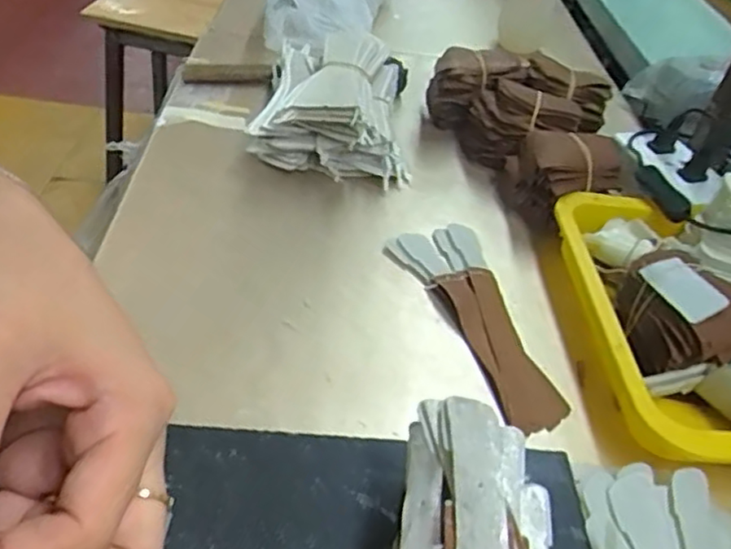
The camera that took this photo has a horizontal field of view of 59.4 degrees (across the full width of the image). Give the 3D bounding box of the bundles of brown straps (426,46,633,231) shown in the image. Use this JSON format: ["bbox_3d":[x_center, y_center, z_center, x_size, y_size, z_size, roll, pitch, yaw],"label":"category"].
[{"bbox_3d":[0.175,-0.150,0.645,0.156,0.074,0.233,-13,45,-22],"label":"bundles of brown straps"}]

